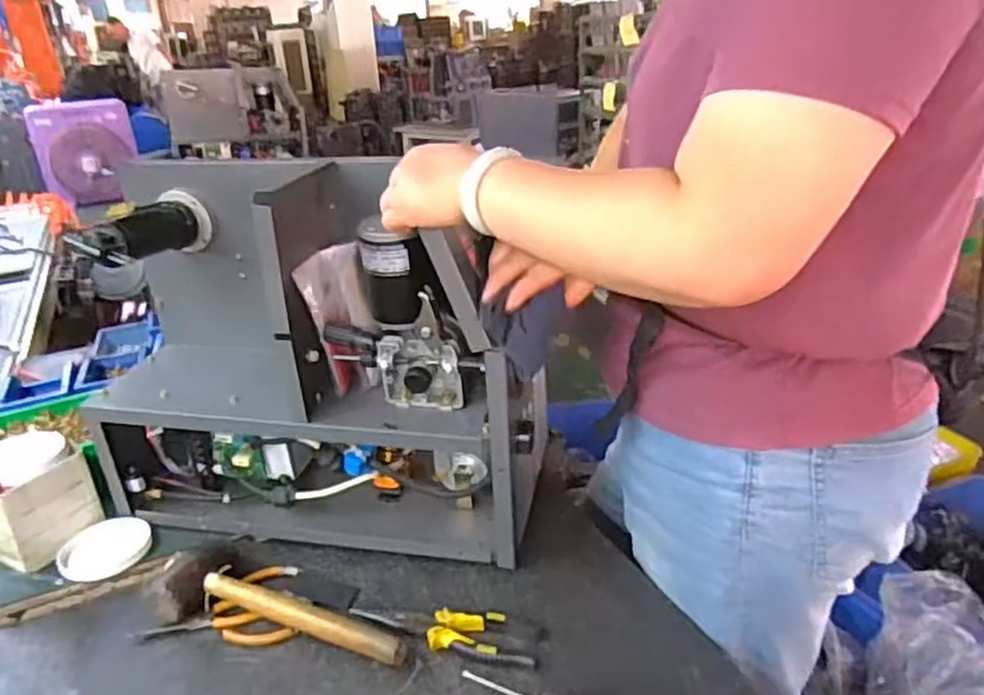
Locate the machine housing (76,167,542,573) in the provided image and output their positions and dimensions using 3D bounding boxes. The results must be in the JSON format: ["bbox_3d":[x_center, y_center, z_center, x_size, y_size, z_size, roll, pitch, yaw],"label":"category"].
[{"bbox_3d":[-0.207,0.014,0.834,0.514,0.422,0.226,2,26,10],"label":"machine housing"}]

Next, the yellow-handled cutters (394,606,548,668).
[{"bbox_3d":[-0.026,0.289,0.713,0.154,0.018,0.053,3,26,13],"label":"yellow-handled cutters"}]

